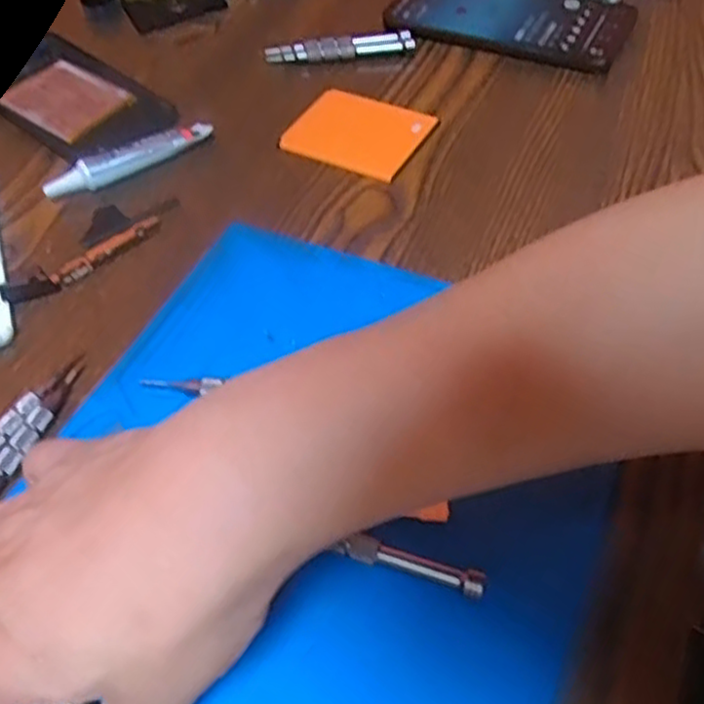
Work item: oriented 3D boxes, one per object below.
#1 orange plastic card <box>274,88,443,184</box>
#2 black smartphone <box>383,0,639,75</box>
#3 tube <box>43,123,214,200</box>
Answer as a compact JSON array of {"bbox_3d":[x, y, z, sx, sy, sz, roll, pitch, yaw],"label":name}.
[{"bbox_3d":[0.005,-0.137,0.447,0.080,0.007,0.064,24,61,19],"label":"orange plastic card"},{"bbox_3d":[0.109,-0.235,0.507,0.163,0.013,0.080,17,56,18],"label":"black smartphone"},{"bbox_3d":[-0.134,-0.116,0.438,0.104,0.016,0.016,-31,56,-17],"label":"tube"}]

